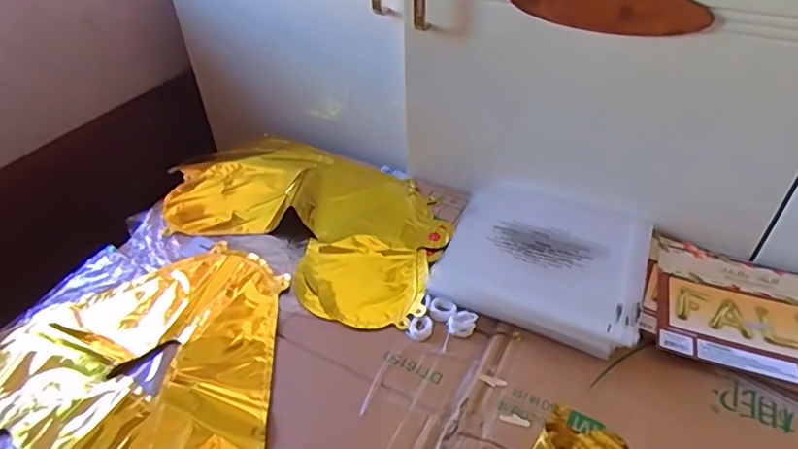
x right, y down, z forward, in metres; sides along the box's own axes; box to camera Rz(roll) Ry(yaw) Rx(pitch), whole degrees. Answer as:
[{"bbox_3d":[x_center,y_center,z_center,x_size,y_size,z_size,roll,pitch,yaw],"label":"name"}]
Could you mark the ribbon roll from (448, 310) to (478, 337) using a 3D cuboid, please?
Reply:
[{"bbox_3d":[0.068,0.106,0.582,0.029,0.009,0.028,-1,44,1],"label":"ribbon roll"}]

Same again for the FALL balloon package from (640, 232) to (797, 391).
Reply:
[{"bbox_3d":[0.373,0.092,0.582,0.201,0.014,0.168,16,47,18],"label":"FALL balloon package"}]

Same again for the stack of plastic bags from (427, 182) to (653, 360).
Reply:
[{"bbox_3d":[0.175,0.032,0.639,0.216,0.026,0.229,18,47,20],"label":"stack of plastic bags"}]

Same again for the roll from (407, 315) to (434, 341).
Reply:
[{"bbox_3d":[0.023,0.111,0.582,0.024,0.006,0.031,20,48,22],"label":"roll"}]

